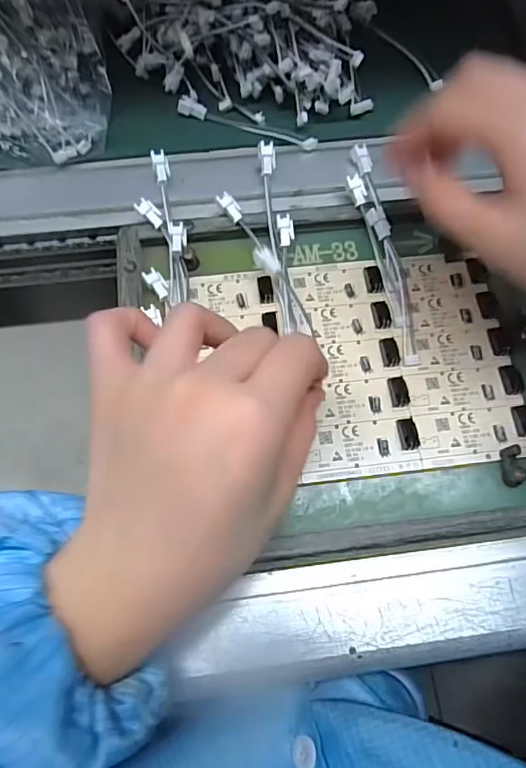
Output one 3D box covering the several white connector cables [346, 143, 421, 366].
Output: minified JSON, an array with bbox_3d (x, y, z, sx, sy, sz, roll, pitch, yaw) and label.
[{"bbox_3d":[0.072,-0.081,0.311,0.018,0.020,0.143,-11,70,-6],"label":"several white connector cables"}]

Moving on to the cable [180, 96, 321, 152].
[{"bbox_3d":[-0.010,-0.174,0.347,0.098,0.013,0.013,21,70,6],"label":"cable"}]

